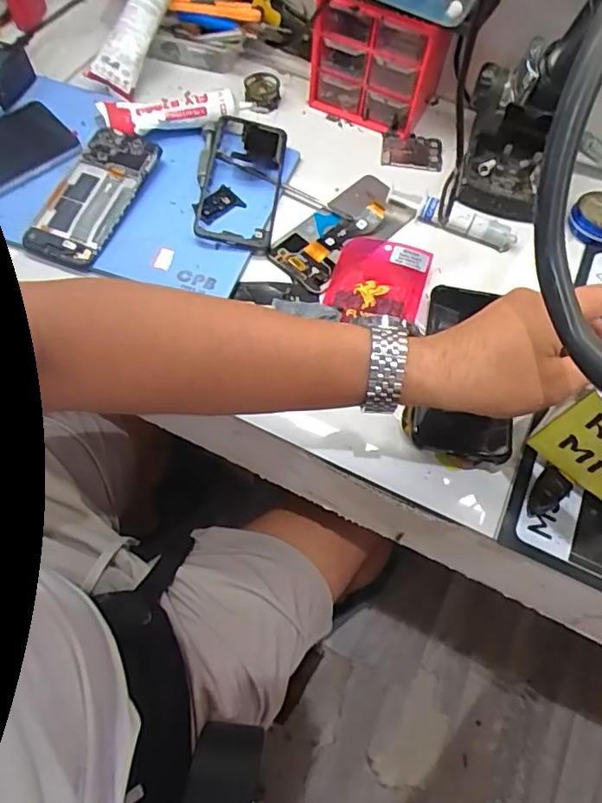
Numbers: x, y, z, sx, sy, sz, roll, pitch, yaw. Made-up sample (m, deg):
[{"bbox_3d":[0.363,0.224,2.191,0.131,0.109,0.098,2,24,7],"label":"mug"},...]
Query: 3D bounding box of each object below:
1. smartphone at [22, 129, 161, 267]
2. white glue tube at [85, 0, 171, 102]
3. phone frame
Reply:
[{"bbox_3d":[-0.203,-0.204,0.542,0.080,0.014,0.156,17,64,5],"label":"smartphone"},{"bbox_3d":[-0.185,-0.418,0.618,0.067,0.024,0.161,15,77,4],"label":"white glue tube"},{"bbox_3d":[-0.062,-0.220,0.555,0.084,0.016,0.155,8,63,-5],"label":"phone frame"}]

